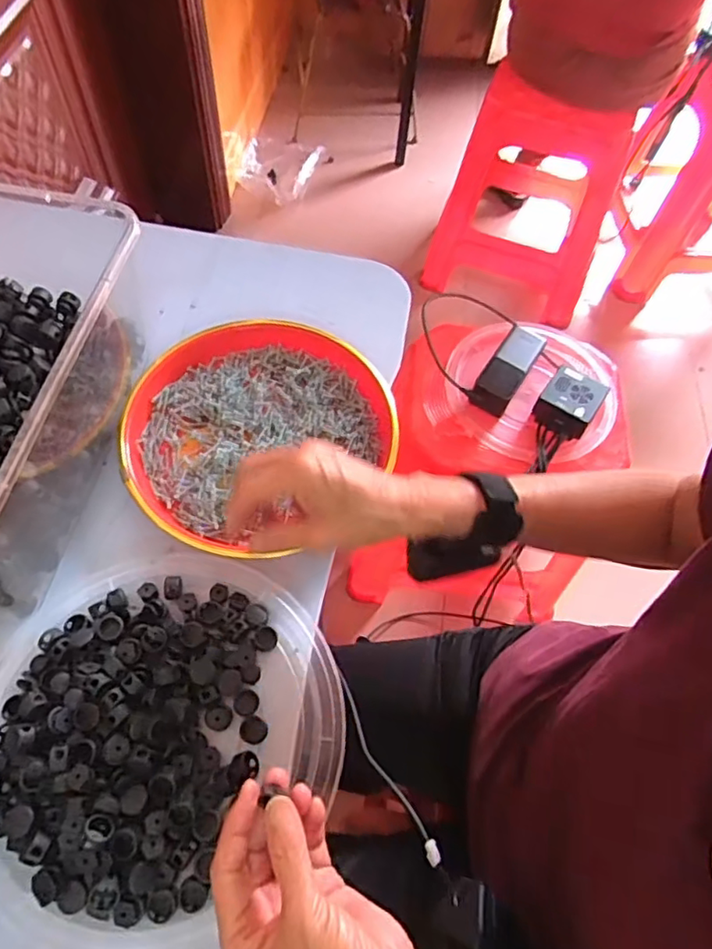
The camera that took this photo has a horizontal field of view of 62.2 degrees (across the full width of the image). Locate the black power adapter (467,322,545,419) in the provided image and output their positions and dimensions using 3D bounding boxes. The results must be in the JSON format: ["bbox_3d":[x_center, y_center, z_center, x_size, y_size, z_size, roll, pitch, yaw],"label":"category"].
[{"bbox_3d":[0.214,-0.149,0.827,0.053,0.047,0.142,31,64,12],"label":"black power adapter"}]

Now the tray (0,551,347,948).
[{"bbox_3d":[-0.136,0.154,0.381,0.233,0.022,0.216,2,61,-3],"label":"tray"}]

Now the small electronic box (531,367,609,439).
[{"bbox_3d":[0.292,-0.098,0.803,0.072,0.045,0.079,36,65,14],"label":"small electronic box"}]

